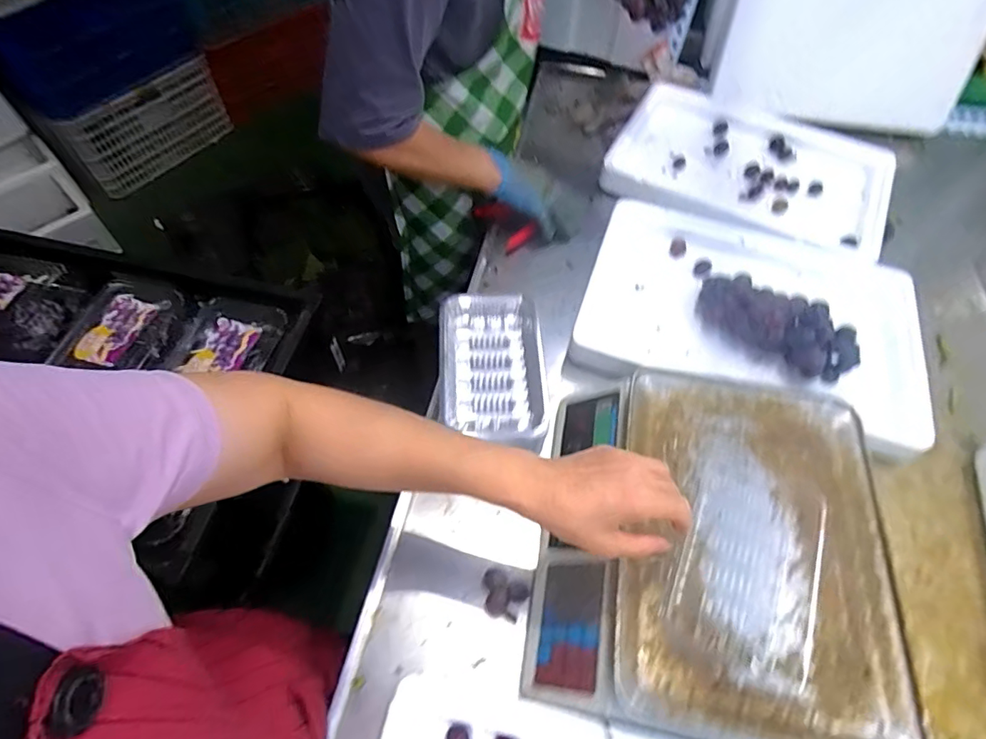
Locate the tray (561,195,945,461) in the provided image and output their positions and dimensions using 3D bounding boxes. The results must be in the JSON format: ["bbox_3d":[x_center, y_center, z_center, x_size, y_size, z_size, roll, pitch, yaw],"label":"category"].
[{"bbox_3d":[0.363,-0.098,0.713,0.439,0.087,0.336,18,59,9],"label":"tray"}]

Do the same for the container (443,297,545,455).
[{"bbox_3d":[0.000,-0.002,0.596,0.115,0.032,0.184,-1,58,-2],"label":"container"}]

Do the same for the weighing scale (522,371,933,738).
[{"bbox_3d":[0.206,0.175,0.522,0.304,0.106,0.333,12,58,5],"label":"weighing scale"}]

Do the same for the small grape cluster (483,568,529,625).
[{"bbox_3d":[0.009,0.234,0.538,0.048,0.018,0.040,24,60,13],"label":"small grape cluster"}]

